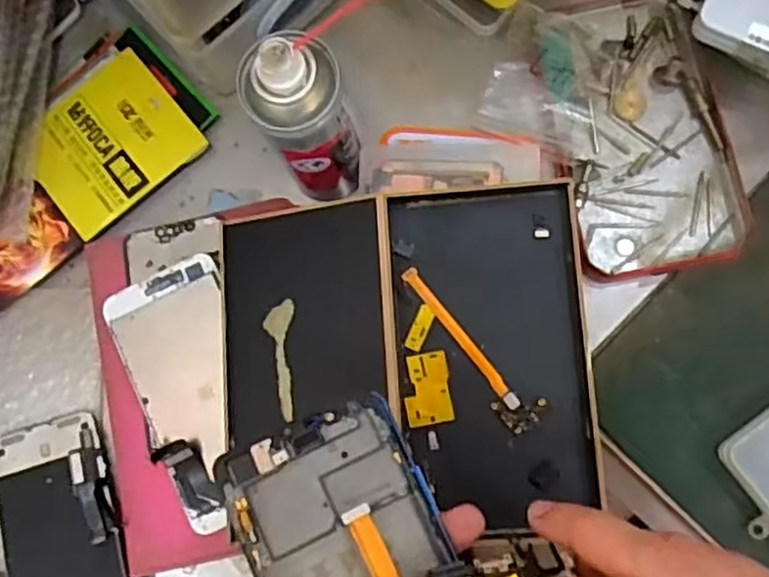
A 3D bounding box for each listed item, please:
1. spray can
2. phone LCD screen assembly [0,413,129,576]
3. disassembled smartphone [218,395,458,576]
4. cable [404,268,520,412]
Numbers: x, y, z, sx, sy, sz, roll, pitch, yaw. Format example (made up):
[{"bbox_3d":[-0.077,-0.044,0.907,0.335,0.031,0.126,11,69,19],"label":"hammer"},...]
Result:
[{"bbox_3d":[-0.040,-0.084,0.389,0.045,0.155,0.047,-1,80,5],"label":"spray can"},{"bbox_3d":[-0.195,0.151,0.426,0.068,0.008,0.137,-19,73,-1],"label":"phone LCD screen assembly"},{"bbox_3d":[-0.002,0.123,0.271,0.072,0.012,0.152,-27,78,-2],"label":"disassembled smartphone"},{"bbox_3d":[0.042,0.027,0.392,0.008,0.004,0.095,-38,79,-2],"label":"cable"}]

